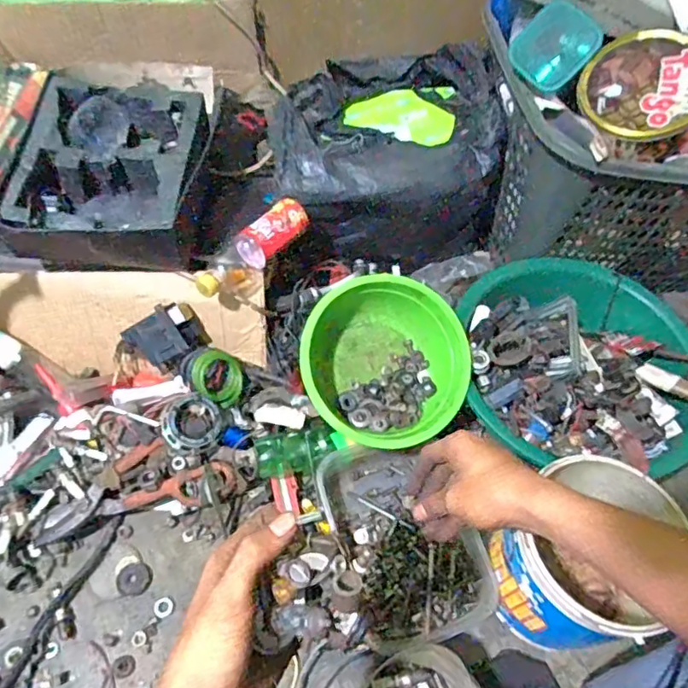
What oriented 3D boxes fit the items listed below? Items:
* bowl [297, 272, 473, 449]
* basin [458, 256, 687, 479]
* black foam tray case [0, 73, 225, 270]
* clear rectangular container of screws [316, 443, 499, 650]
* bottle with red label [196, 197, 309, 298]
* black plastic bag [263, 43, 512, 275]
[{"bbox_3d":[0.049,0.025,0.768,0.228,0.095,0.228,3,79,-15],"label":"bowl"},{"bbox_3d":[0.344,0.020,0.802,0.326,0.103,0.321,3,57,-2],"label":"basin"},{"bbox_3d":[-0.307,-0.233,0.771,0.242,0.119,0.298,2,57,-2],"label":"black foam tray case"},{"bbox_3d":[0.071,0.237,0.706,0.160,0.054,0.250,-16,59,-14],"label":"clear rectangular container of screws"},{"bbox_3d":[-0.127,-0.126,0.772,0.055,0.056,0.195,35,61,18],"label":"bottle with red label"},{"bbox_3d":[0.074,-0.319,0.930,0.345,0.229,0.333,7,57,1],"label":"black plastic bag"}]

